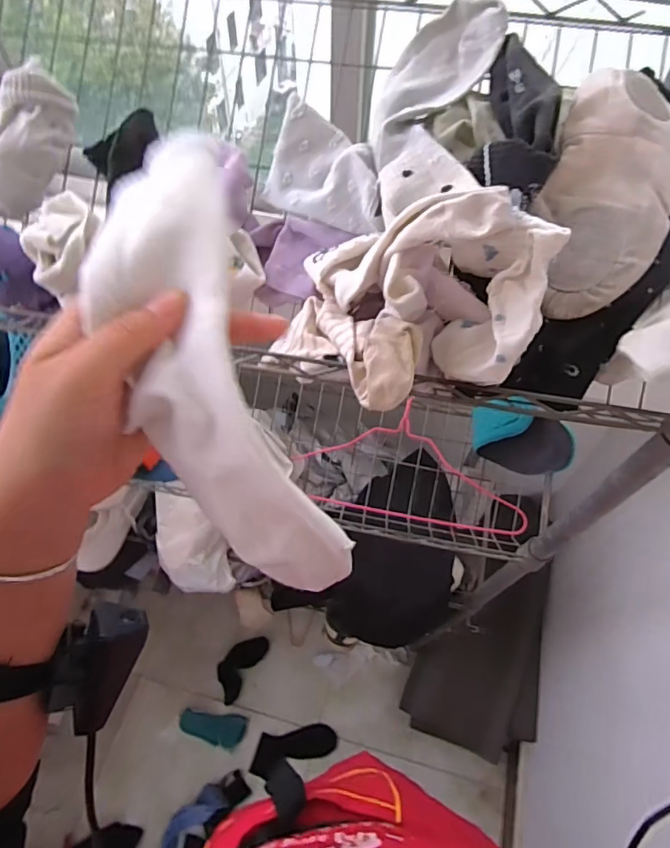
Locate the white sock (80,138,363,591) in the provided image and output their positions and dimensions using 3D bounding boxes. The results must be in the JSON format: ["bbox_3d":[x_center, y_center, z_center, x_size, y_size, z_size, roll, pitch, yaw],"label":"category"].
[{"bbox_3d":[-0.059,-0.018,0.251,0.074,0.048,0.233,-21,94,-14],"label":"white sock"}]

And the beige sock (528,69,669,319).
[{"bbox_3d":[0.209,-0.176,0.402,0.091,0.031,0.197,13,87,6],"label":"beige sock"}]

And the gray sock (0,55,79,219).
[{"bbox_3d":[-0.282,-0.254,0.470,0.057,0.053,0.128,27,91,15],"label":"gray sock"}]

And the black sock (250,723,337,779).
[{"bbox_3d":[-0.105,0.825,1.342,0.215,0.016,0.095,-12,59,-9],"label":"black sock"}]

